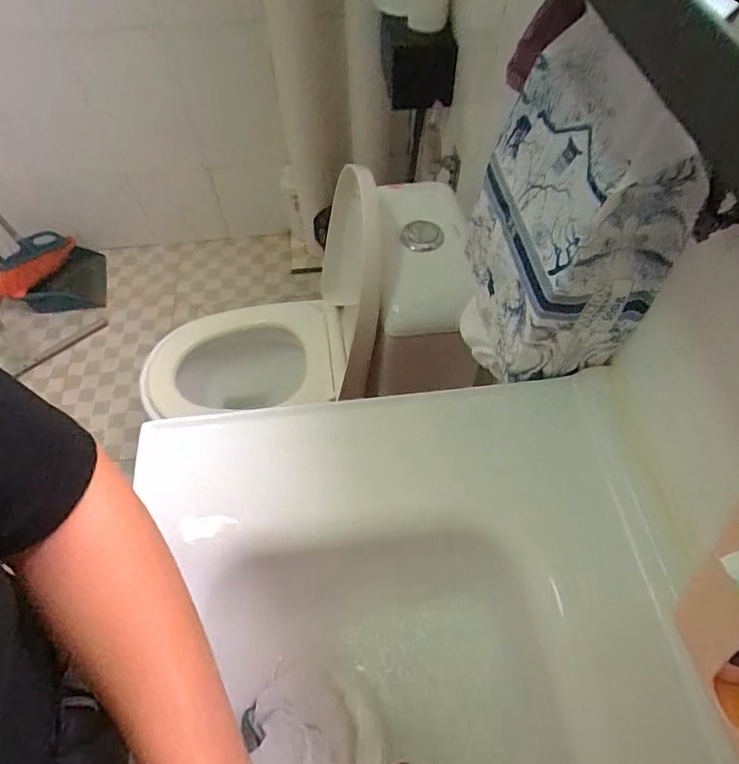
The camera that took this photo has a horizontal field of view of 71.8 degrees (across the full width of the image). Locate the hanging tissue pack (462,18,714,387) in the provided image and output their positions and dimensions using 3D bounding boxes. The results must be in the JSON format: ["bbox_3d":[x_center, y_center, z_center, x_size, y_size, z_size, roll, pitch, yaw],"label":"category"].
[{"bbox_3d":[0.178,-0.146,0.496,0.126,0.284,0.201,-3,58,-1],"label":"hanging tissue pack"}]

